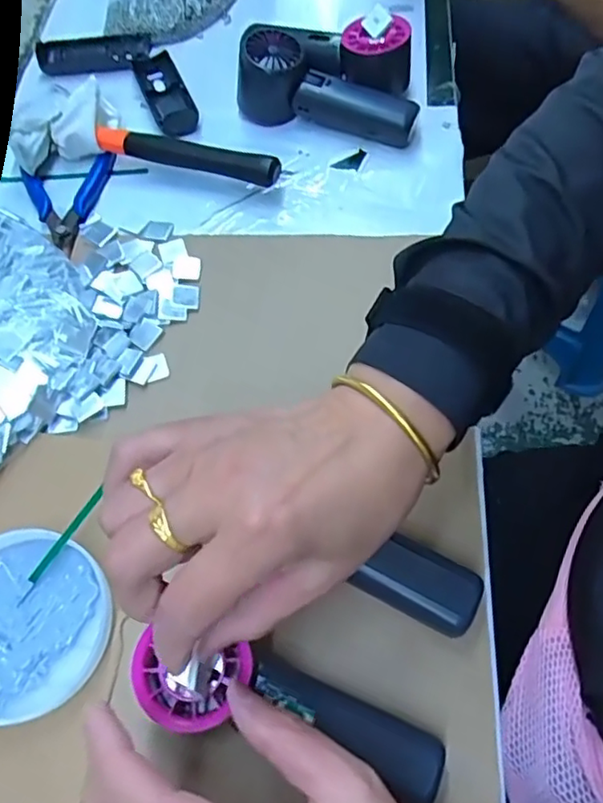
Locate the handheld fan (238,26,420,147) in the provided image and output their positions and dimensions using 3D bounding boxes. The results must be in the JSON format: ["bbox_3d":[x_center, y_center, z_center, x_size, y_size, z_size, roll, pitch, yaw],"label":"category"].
[{"bbox_3d":[0.024,-0.262,0.520,0.153,0.050,0.054,16,66,12],"label":"handheld fan"}]

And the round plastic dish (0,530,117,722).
[{"bbox_3d":[-0.157,0.124,0.344,0.089,0.026,0.097,0,66,-1],"label":"round plastic dish"}]

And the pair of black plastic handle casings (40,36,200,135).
[{"bbox_3d":[-0.163,-0.310,0.576,0.202,0.018,0.083,32,70,19],"label":"pair of black plastic handle casings"}]

